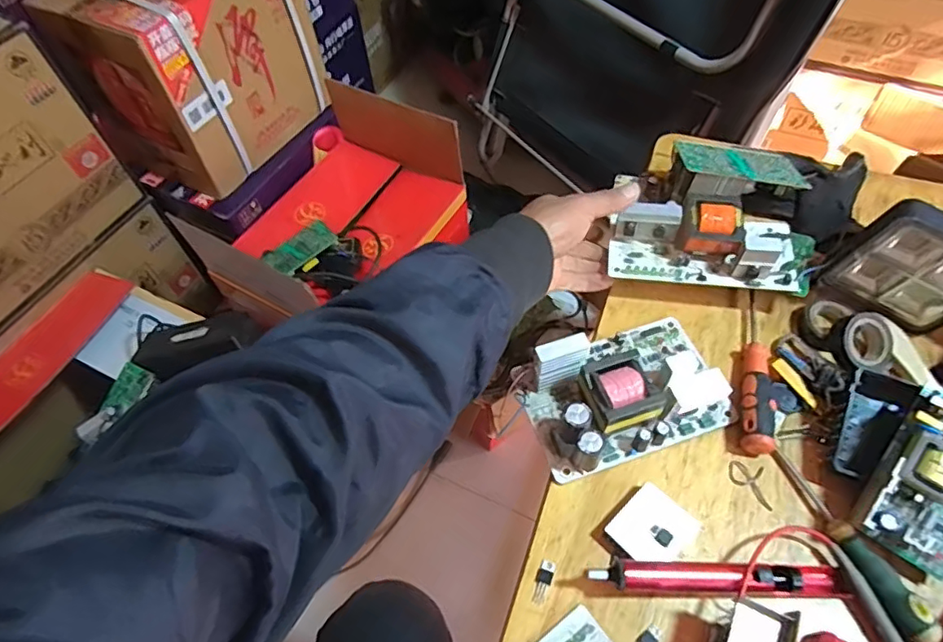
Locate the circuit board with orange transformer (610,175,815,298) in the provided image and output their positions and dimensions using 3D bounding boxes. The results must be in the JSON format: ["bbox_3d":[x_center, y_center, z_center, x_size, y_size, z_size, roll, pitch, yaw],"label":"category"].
[{"bbox_3d":[0.221,-0.077,0.515,0.175,0.051,0.087,14,59,9],"label":"circuit board with orange transformer"}]

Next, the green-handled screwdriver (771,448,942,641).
[{"bbox_3d":[0.272,0.158,0.410,0.022,0.027,0.145,-19,58,-10],"label":"green-handled screwdriver"}]

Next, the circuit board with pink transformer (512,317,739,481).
[{"bbox_3d":[0.127,0.052,0.470,0.160,0.052,0.108,-17,58,-8],"label":"circuit board with pink transformer"}]

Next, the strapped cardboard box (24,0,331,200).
[{"bbox_3d":[-0.460,-0.450,0.958,0.250,0.281,0.348,25,61,18],"label":"strapped cardboard box"}]

